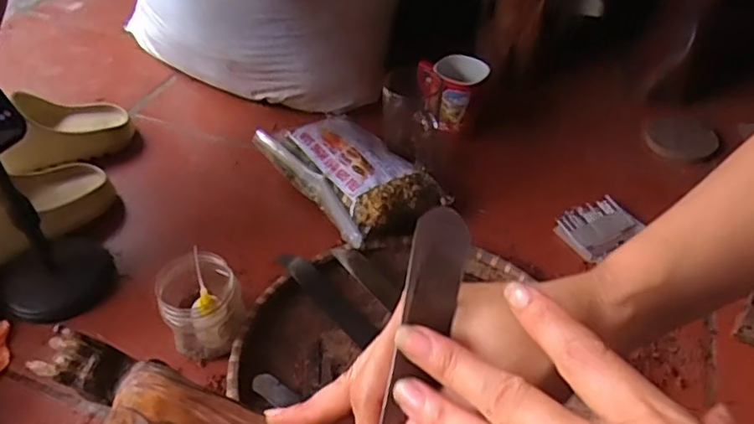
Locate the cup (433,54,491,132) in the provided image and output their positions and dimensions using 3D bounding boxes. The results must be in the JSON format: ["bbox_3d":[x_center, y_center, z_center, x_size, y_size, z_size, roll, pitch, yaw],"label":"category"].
[{"bbox_3d":[0.118,-0.167,0.869,0.077,0.086,0.069,4,43,2],"label":"cup"}]

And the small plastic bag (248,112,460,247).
[{"bbox_3d":[-0.032,-0.050,0.762,0.145,0.071,0.236,-24,49,-25],"label":"small plastic bag"}]

